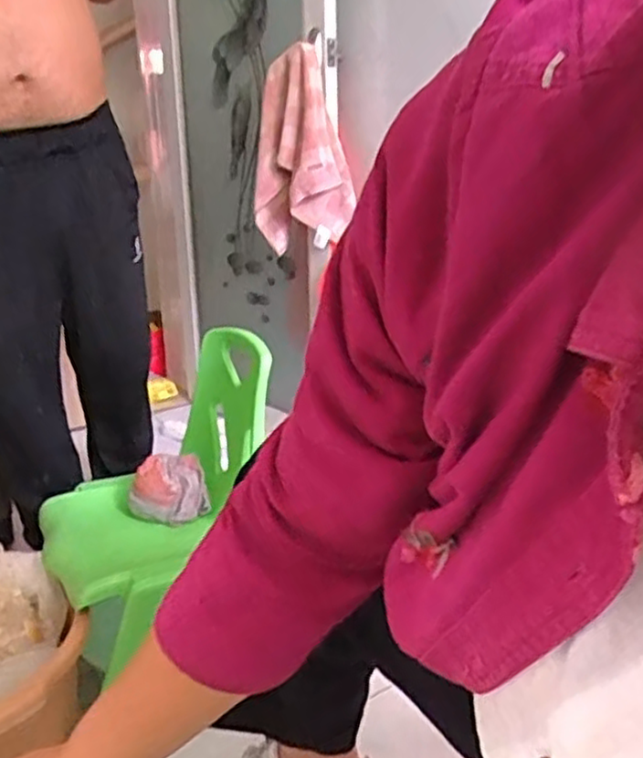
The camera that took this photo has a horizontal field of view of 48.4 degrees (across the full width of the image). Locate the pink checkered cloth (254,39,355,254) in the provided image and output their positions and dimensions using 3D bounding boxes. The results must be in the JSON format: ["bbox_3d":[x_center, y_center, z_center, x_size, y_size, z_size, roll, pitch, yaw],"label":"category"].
[{"bbox_3d":[-0.046,-0.497,1.557,0.205,0.380,0.153,-3,16,-6],"label":"pink checkered cloth"}]

